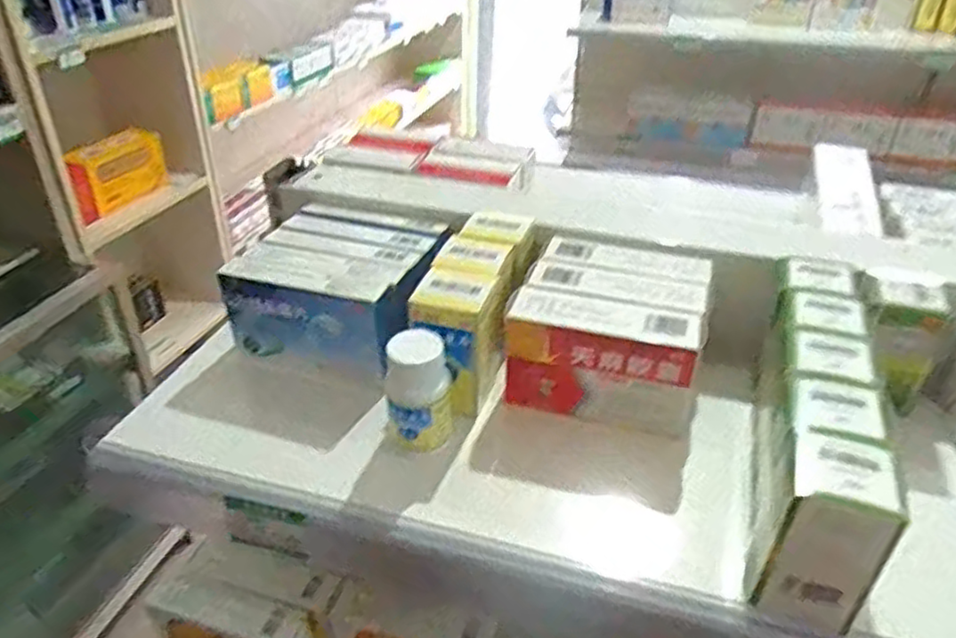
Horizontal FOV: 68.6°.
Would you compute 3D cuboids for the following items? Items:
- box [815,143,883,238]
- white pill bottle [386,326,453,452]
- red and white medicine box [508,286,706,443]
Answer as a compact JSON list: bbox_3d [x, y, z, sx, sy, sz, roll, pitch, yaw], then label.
[{"bbox_3d":[0.341,-0.124,0.648,0.050,0.017,0.194,13,35,16],"label":"box"},{"bbox_3d":[-0.040,0.049,0.467,0.045,0.078,0.045,1,33,-1],"label":"white pill bottle"},{"bbox_3d":[0.087,0.030,0.499,0.134,0.078,0.047,10,34,13],"label":"red and white medicine box"}]

